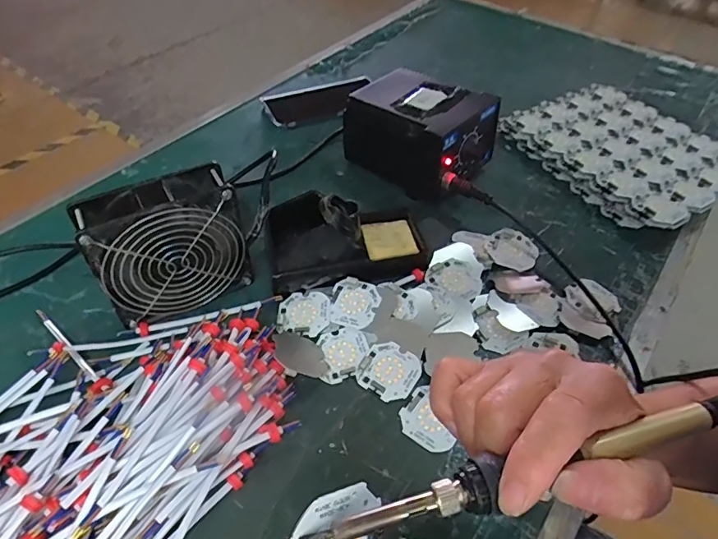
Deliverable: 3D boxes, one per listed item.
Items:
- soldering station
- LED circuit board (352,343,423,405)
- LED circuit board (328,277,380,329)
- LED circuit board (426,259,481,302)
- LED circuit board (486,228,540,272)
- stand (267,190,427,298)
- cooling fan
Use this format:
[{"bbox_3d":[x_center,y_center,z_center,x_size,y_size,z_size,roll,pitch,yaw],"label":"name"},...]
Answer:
[{"bbox_3d":[0.071,-0.161,0.570,0.143,0.094,0.109,34,55,24],"label":"soldering station"},{"bbox_3d":[0.025,0.084,0.405,0.047,0.004,0.046,30,63,17],"label":"LED circuit board"},{"bbox_3d":[-0.005,0.030,0.441,0.042,0.005,0.046,8,58,13],"label":"LED circuit board"},{"bbox_3d":[0.094,0.007,0.470,0.050,0.008,0.043,33,55,24],"label":"LED circuit board"},{"bbox_3d":[0.156,-0.020,0.495,0.050,0.008,0.044,25,60,13],"label":"LED circuit board"},{"bbox_3d":[-0.011,-0.033,0.460,0.147,0.068,0.078,-7,49,-9],"label":"stand"},{"bbox_3d":[-0.160,-0.015,0.415,0.117,0.123,0.049,-23,54,-22],"label":"cooling fan"}]

